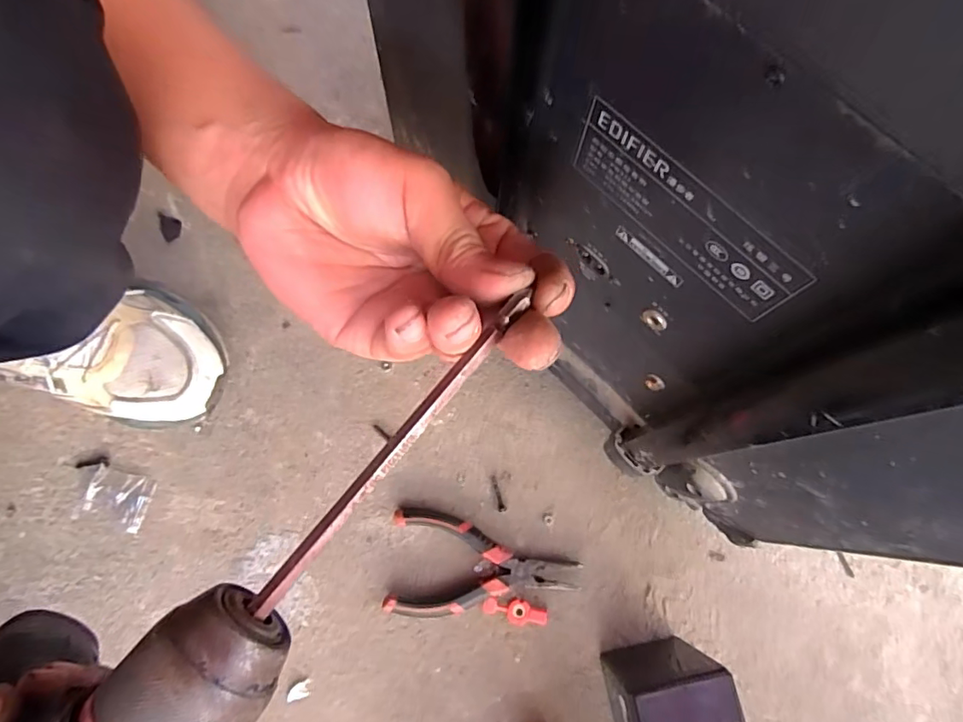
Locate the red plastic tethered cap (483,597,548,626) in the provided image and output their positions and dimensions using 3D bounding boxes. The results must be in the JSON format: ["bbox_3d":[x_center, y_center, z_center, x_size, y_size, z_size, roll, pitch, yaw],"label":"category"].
[{"bbox_3d":[0.026,0.191,0.419,0.049,0.007,0.017,7,74,3],"label":"red plastic tethered cap"}]

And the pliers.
[{"bbox_3d":[0.002,0.158,0.422,0.142,0.016,0.076,4,74,2],"label":"pliers"}]

